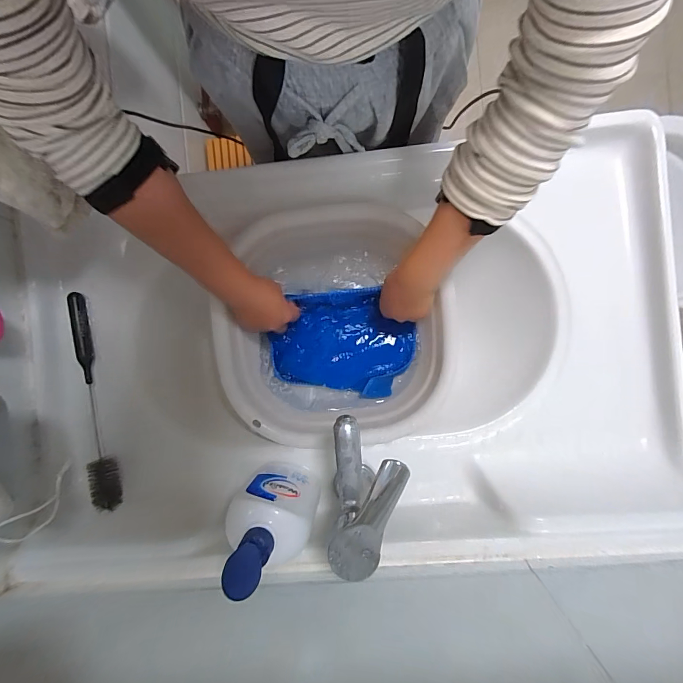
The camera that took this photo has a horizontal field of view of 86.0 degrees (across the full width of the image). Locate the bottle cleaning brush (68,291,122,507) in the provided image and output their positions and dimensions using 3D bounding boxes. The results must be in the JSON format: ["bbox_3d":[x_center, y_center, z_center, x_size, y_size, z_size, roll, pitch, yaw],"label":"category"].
[{"bbox_3d":[-0.337,0.078,0.491,0.033,0.040,0.289,-12,78,-4],"label":"bottle cleaning brush"}]

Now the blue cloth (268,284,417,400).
[{"bbox_3d":[0.001,0.004,0.558,0.211,0.036,0.156,-4,78,-2],"label":"blue cloth"}]

